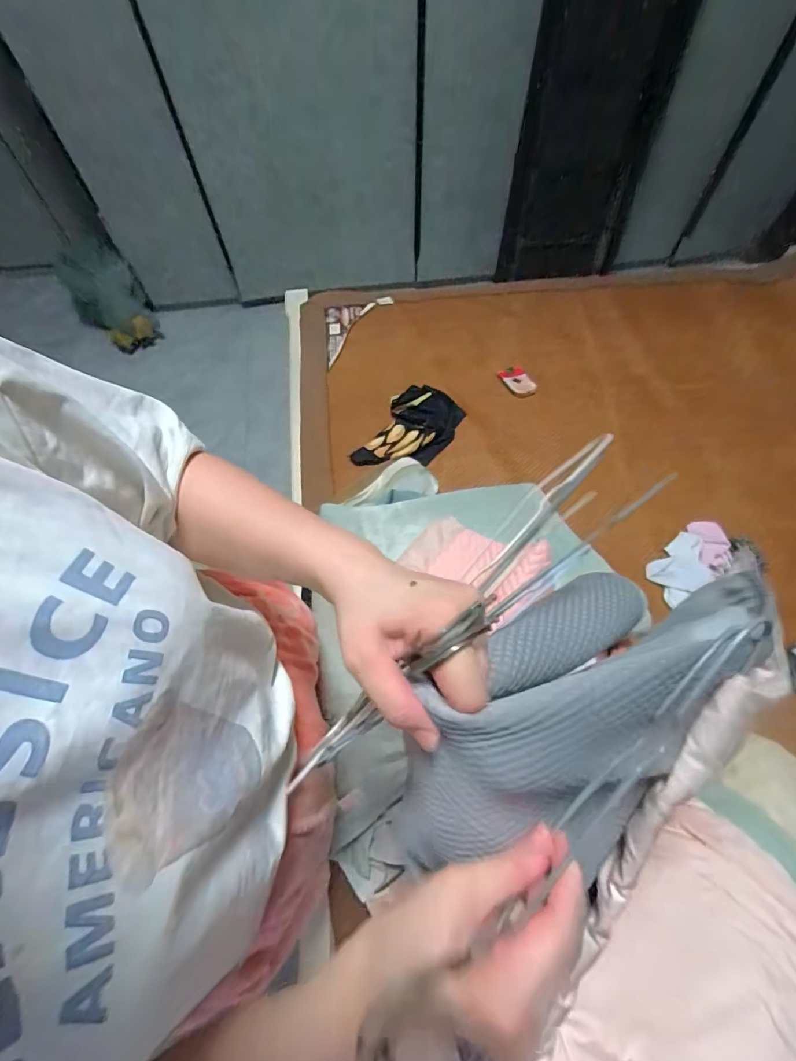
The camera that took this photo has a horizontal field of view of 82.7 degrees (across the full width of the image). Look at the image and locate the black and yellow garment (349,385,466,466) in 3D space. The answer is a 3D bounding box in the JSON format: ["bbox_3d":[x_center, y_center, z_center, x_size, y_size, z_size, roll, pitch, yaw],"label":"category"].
[{"bbox_3d":[0.034,-0.227,1.050,0.165,0.059,0.252,28,68,15],"label":"black and yellow garment"}]

